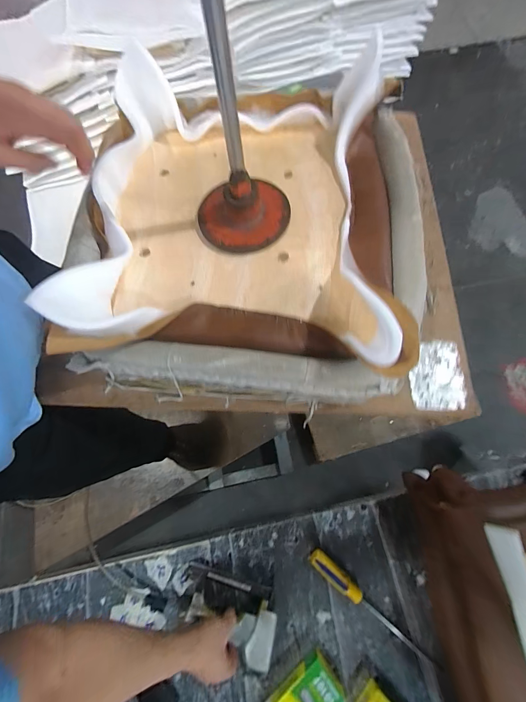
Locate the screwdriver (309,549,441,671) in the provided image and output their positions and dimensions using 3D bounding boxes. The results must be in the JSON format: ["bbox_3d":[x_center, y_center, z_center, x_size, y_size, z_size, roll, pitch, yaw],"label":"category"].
[{"bbox_3d":[0.207,0.492,0.556,0.269,0.027,0.033,37,75,14],"label":"screwdriver"}]

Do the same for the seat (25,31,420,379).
[{"bbox_3d":[-0.027,-0.218,0.449,0.438,0.097,0.500,2,70,3],"label":"seat"}]

